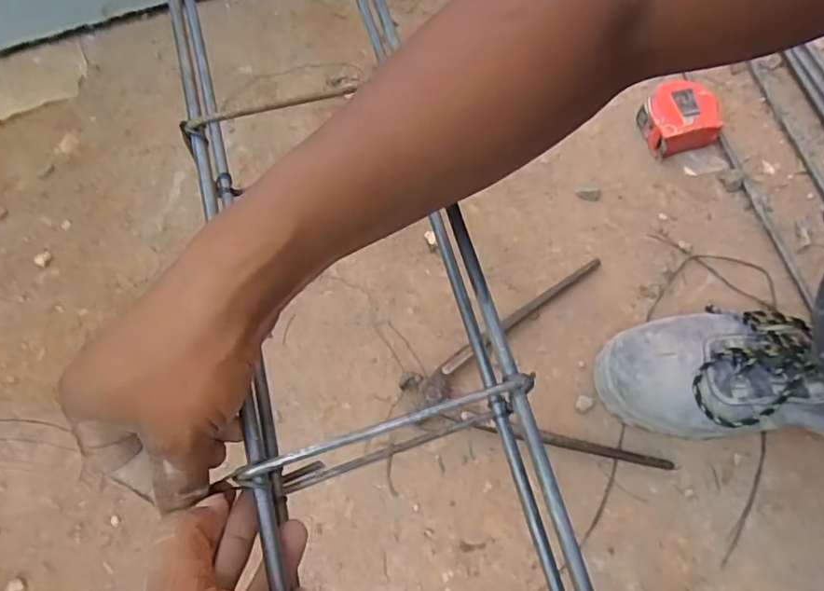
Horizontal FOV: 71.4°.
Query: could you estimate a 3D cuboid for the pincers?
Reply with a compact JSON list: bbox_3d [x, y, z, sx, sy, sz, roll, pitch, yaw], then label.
[{"bbox_3d":[0.100,0.075,0.526,0.215,0.021,0.199,-10,68,-4],"label":"pincers"}]

